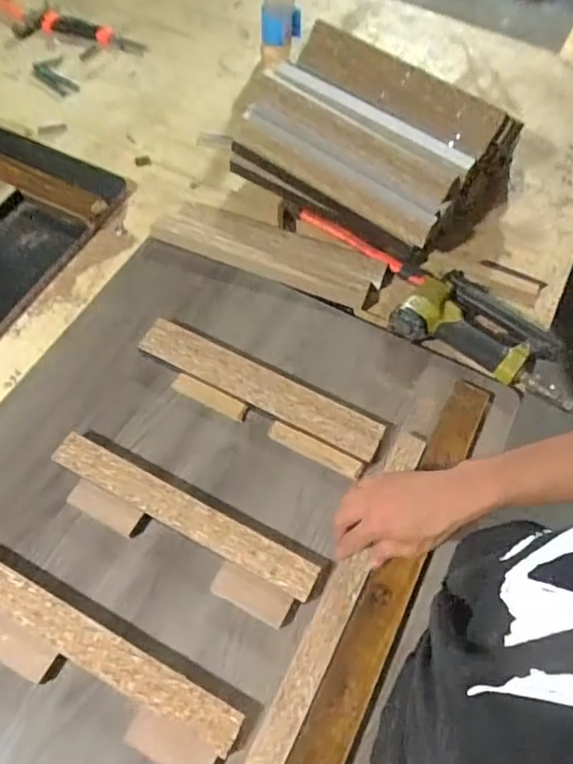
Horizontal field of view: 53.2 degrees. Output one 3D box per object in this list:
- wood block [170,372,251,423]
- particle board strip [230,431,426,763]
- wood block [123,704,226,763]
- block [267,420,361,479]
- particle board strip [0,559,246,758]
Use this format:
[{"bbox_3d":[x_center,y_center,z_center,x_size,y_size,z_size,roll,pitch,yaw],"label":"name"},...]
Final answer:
[{"bbox_3d":[-0.093,0.019,0.695,0.096,0.015,0.020,26,62,10],"label":"wood block"},{"bbox_3d":[0.007,0.283,0.545,0.042,0.036,0.556,27,63,11],"label":"particle board strip"},{"bbox_3d":[-0.101,0.331,0.520,0.089,0.024,0.034,24,62,9],"label":"wood block"},{"bbox_3d":[0.033,0.079,0.668,0.114,0.015,0.023,26,62,10],"label":"block"},{"bbox_3d":[-0.182,0.253,0.550,0.309,0.027,0.043,26,62,10],"label":"particle board strip"}]

